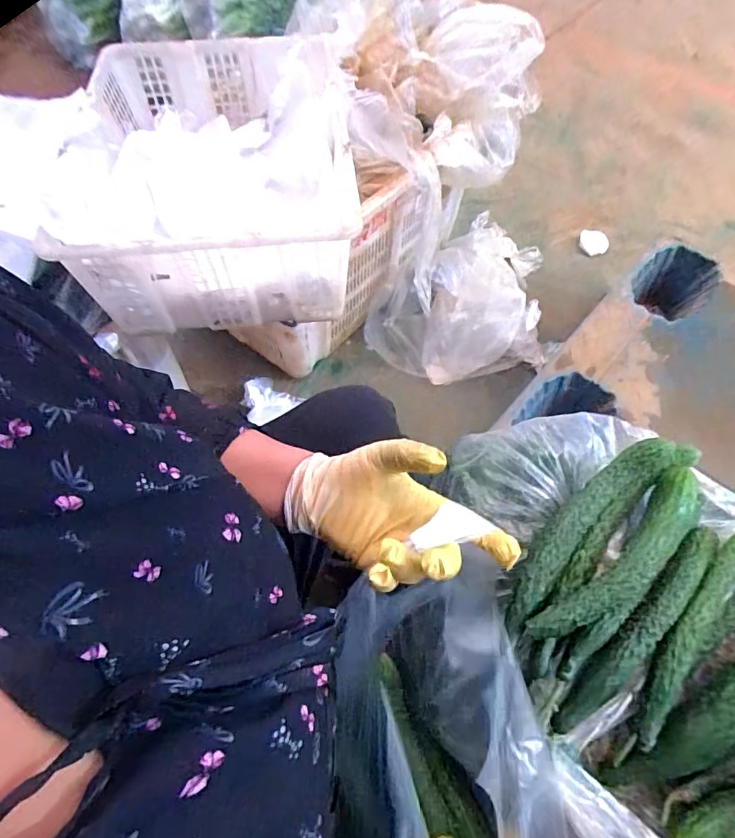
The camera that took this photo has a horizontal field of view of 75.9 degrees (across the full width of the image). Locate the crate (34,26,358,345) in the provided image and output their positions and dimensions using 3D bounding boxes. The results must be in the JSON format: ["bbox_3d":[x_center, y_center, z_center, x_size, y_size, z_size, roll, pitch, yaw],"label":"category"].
[{"bbox_3d":[-0.201,-0.339,0.651,0.339,0.165,0.439,-4,62,-3],"label":"crate"}]

